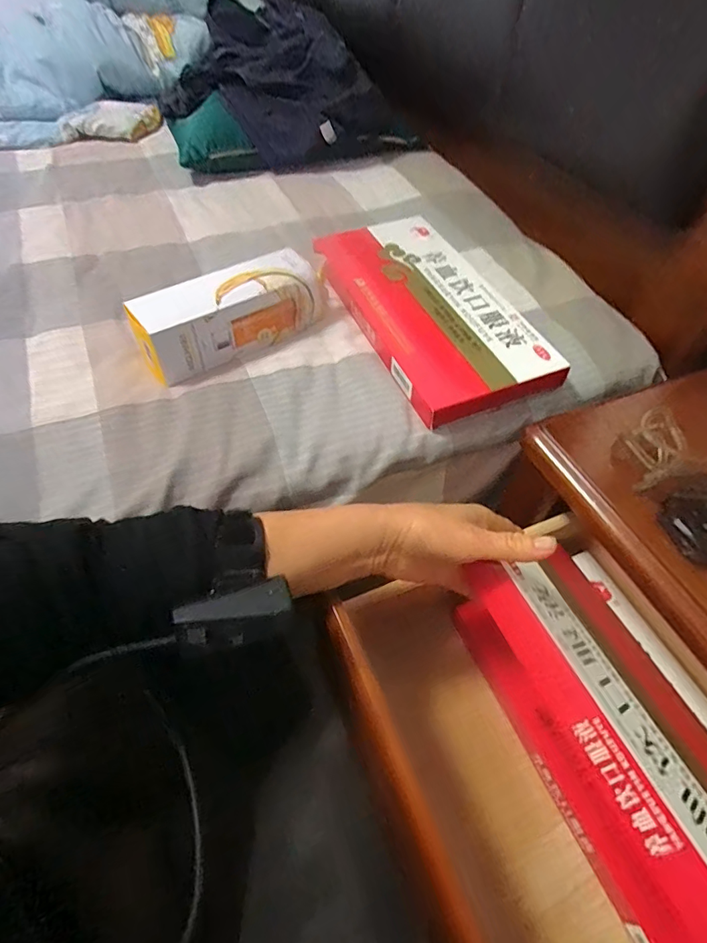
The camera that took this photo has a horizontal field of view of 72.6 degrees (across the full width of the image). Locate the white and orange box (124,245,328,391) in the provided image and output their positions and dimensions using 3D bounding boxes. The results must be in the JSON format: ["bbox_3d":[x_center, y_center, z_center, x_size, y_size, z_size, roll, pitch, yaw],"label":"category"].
[{"bbox_3d":[-0.124,-0.174,0.514,0.215,0.061,0.069,-30,60,-23],"label":"white and orange box"}]

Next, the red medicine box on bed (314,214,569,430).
[{"bbox_3d":[0.084,-0.192,0.557,0.162,0.034,0.311,-16,55,-14],"label":"red medicine box on bed"}]

